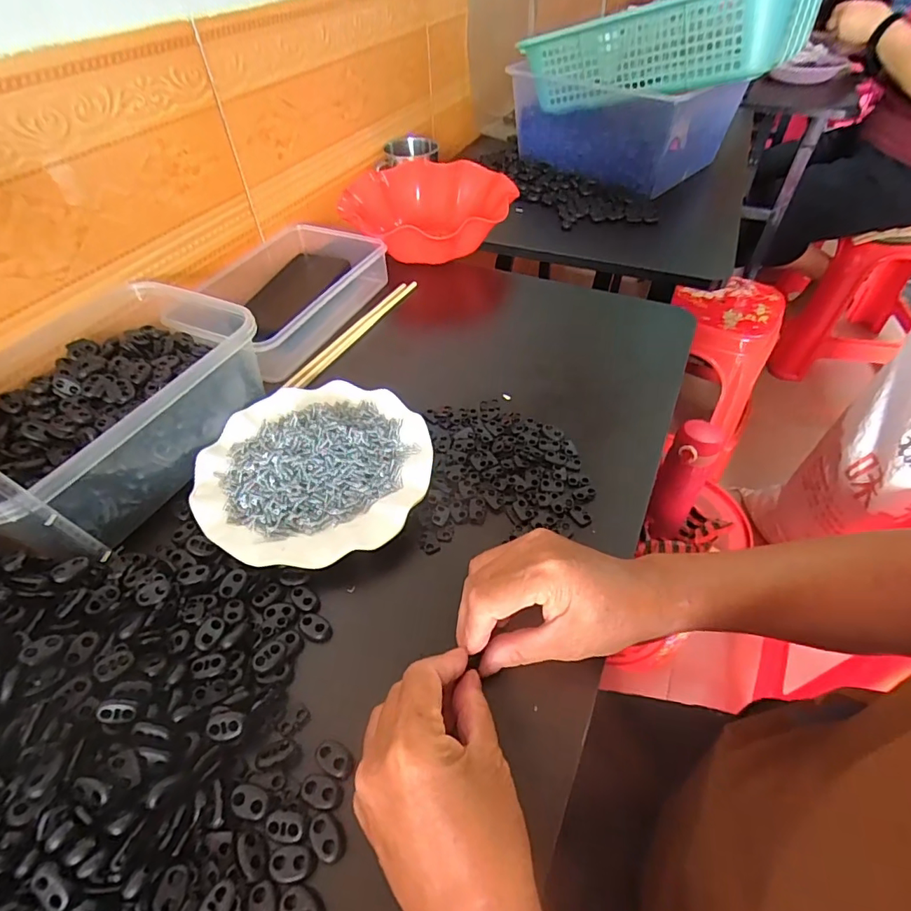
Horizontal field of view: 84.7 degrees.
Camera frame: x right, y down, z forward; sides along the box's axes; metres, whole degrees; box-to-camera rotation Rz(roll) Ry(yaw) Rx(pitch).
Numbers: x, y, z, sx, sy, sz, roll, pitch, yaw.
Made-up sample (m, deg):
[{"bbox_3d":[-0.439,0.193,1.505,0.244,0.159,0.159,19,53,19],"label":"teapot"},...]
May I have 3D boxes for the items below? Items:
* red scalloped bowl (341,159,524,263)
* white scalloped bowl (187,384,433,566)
[{"bbox_3d":[-0.040,-0.326,0.678,0.224,0.077,0.219,1,51,-1],"label":"red scalloped bowl"},{"bbox_3d":[-0.112,0.004,0.399,0.178,0.024,0.177,1,51,-1],"label":"white scalloped bowl"}]

